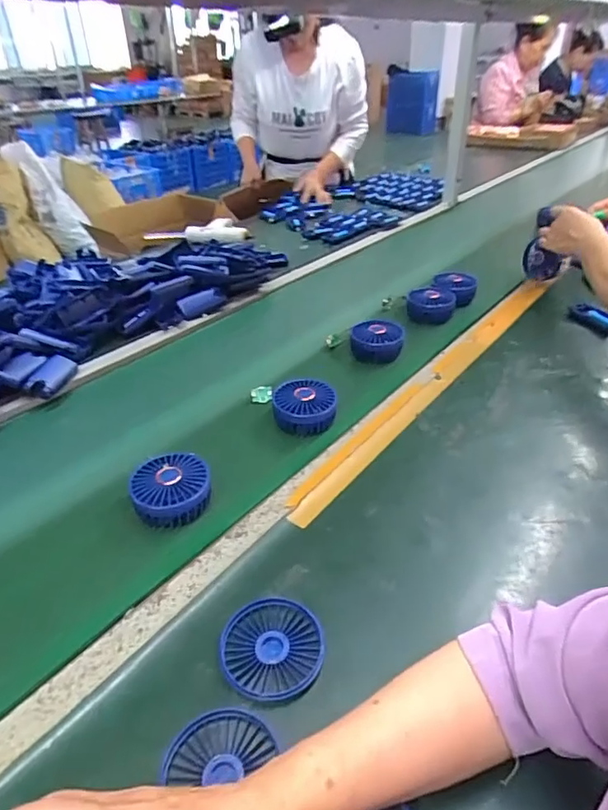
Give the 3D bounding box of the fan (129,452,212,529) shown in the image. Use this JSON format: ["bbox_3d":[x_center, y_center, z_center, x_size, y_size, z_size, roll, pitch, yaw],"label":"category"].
[{"bbox_3d":[-0.149,0.097,0.580,0.087,0.042,0.082,-2,40,-6],"label":"fan"}]

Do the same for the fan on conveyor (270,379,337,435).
[{"bbox_3d":[-0.001,0.006,0.715,0.085,0.056,0.075,1,40,-3],"label":"fan on conveyor"}]

